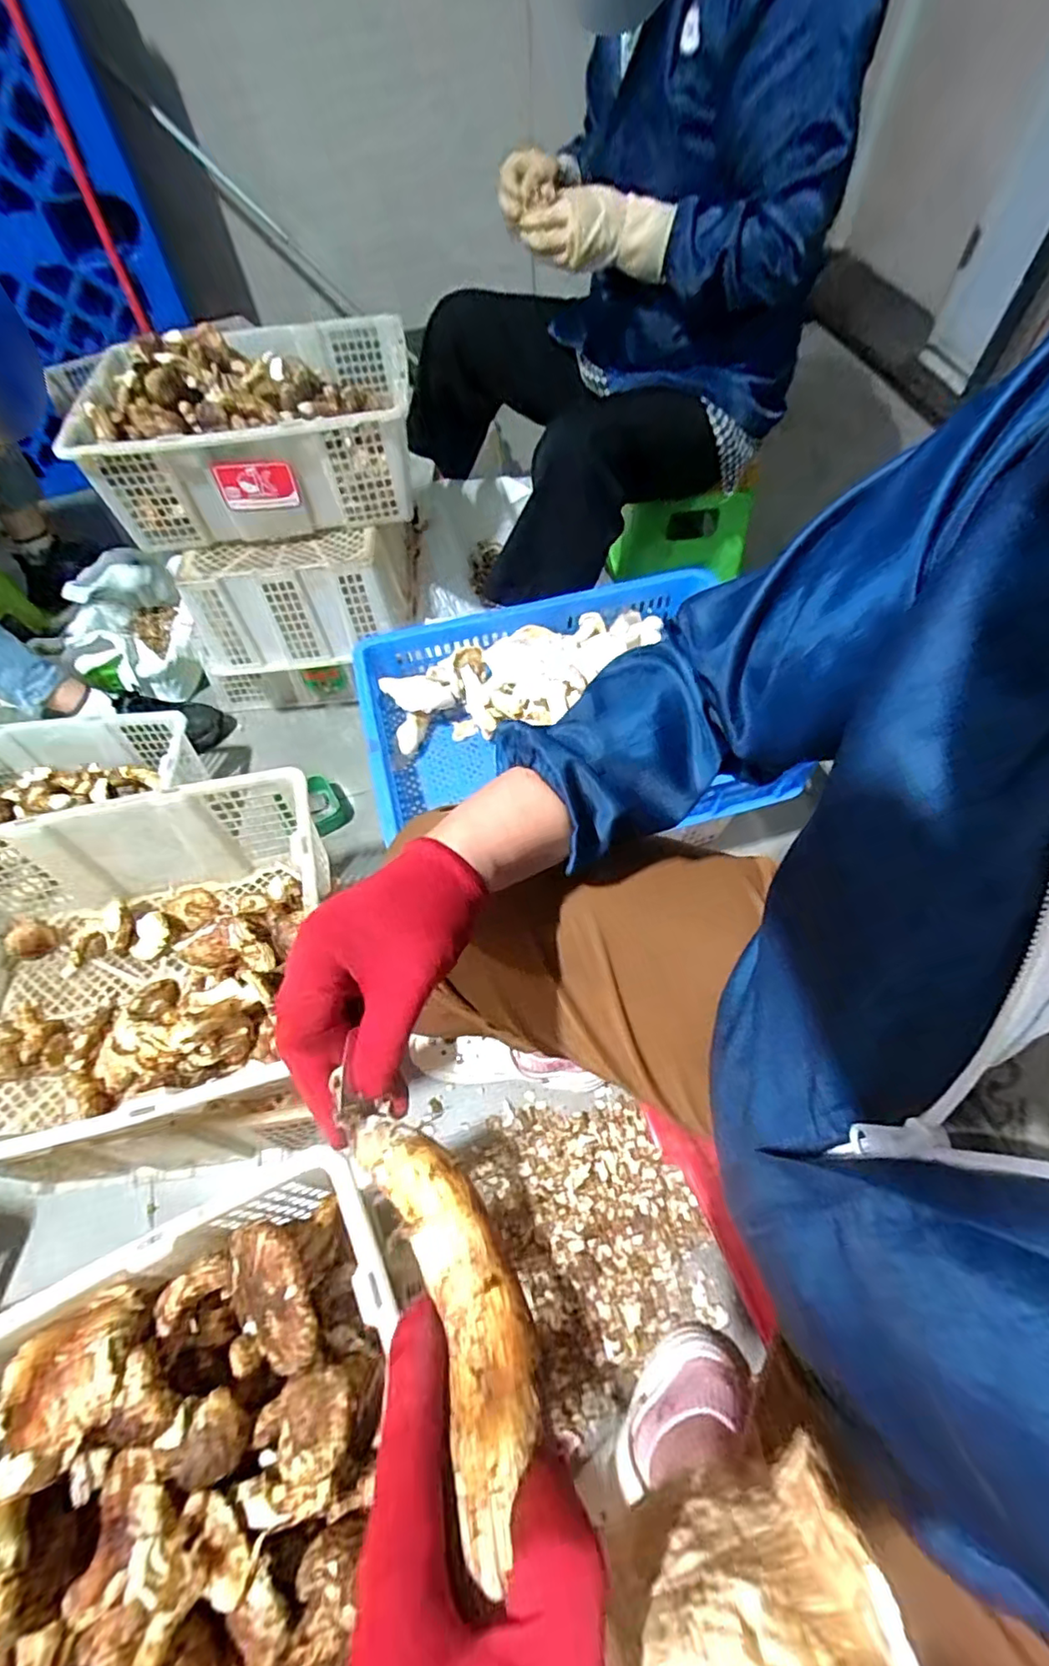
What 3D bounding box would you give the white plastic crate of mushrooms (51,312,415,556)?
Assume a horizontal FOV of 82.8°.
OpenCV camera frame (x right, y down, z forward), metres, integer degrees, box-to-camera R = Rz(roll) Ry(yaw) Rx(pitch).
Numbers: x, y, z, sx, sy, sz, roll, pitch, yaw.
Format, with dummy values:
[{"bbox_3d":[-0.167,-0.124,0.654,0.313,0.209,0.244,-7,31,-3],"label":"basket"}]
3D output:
[{"bbox_3d":[-0.411,-0.636,0.937,0.465,0.172,0.330,-8,60,-3],"label":"white plastic crate of mushrooms"}]

